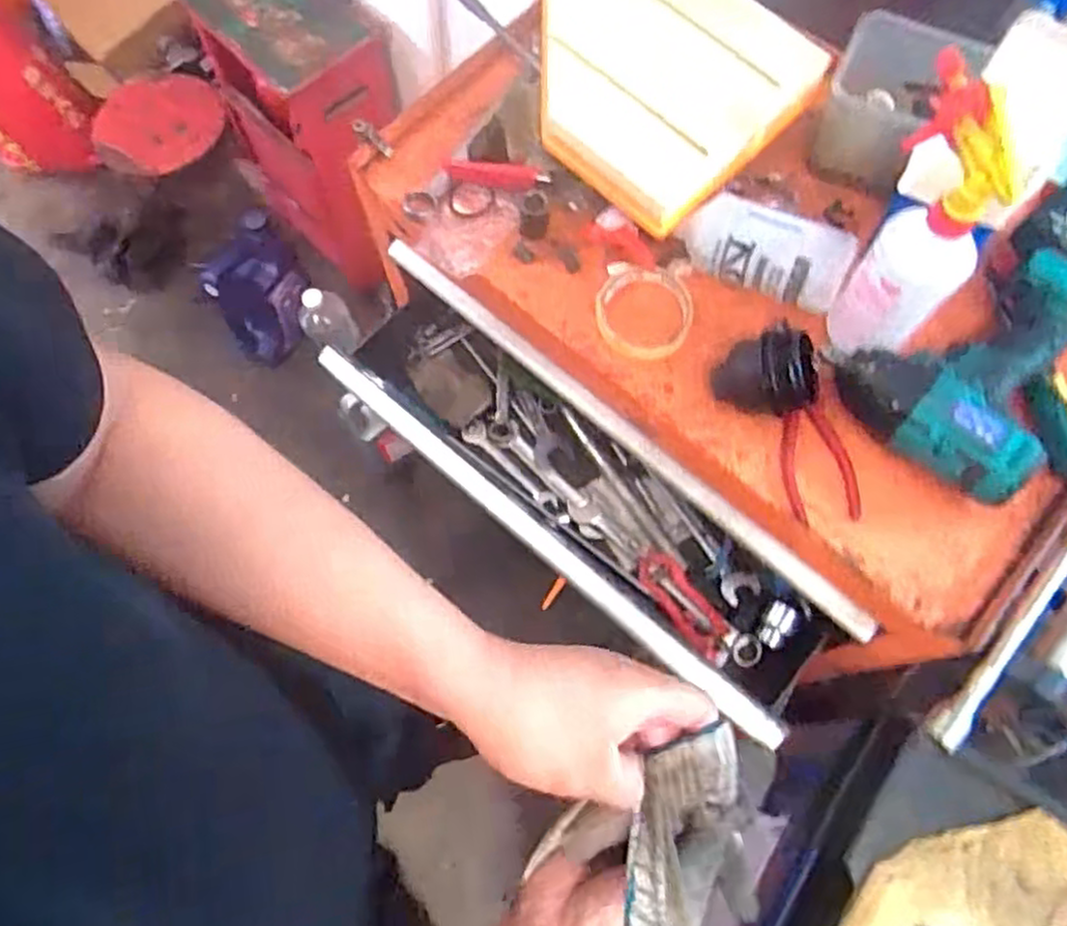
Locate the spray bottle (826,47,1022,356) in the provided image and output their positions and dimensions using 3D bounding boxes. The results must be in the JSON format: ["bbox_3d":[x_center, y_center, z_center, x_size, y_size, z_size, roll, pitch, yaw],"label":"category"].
[{"bbox_3d":[0.274,-0.162,0.559,0.069,0.240,0.103,-35,73,-12],"label":"spray bottle"}]

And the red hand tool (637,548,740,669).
[{"bbox_3d":[0.165,0.156,0.813,0.046,0.014,0.136,-36,74,-12],"label":"red hand tool"}]

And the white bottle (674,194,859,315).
[{"bbox_3d":[0.199,-0.185,0.649,0.141,0.069,0.049,27,30,20],"label":"white bottle"}]

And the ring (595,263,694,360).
[{"bbox_3d":[0.099,-0.136,0.679,0.086,0.017,0.087,0,70,0],"label":"ring"}]

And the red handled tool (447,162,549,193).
[{"bbox_3d":[-0.034,-0.277,0.720,0.101,0.017,0.019,10,70,4],"label":"red handled tool"}]

